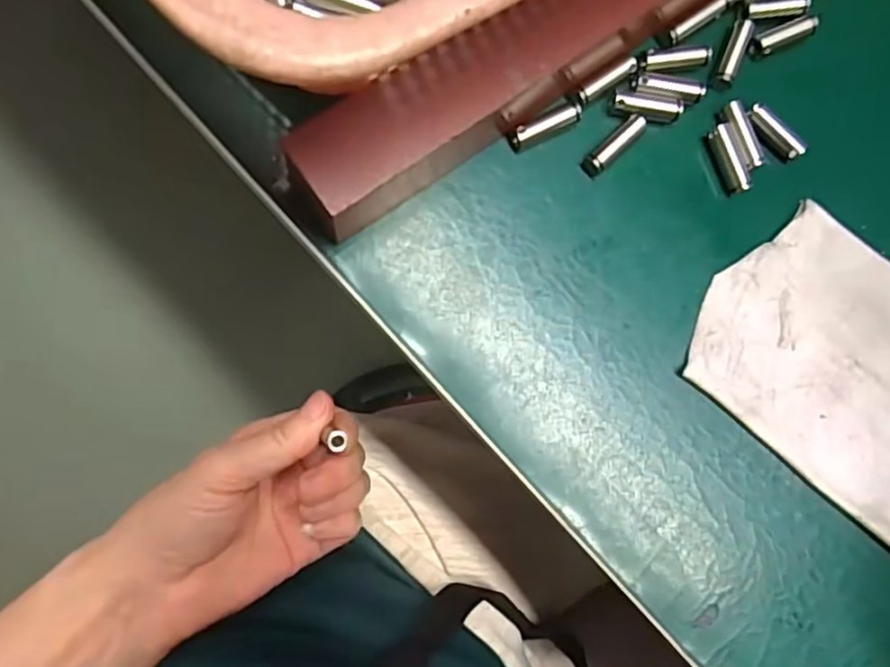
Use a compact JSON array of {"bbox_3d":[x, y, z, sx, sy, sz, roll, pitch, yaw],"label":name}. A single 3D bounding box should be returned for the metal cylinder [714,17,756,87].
[{"bbox_3d":[0.104,-0.100,0.225,0.007,0.005,0.025,24,85,-4],"label":"metal cylinder"}]

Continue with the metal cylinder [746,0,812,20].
[{"bbox_3d":[0.120,-0.117,0.225,0.023,0.004,0.006,-12,88,-7],"label":"metal cylinder"}]

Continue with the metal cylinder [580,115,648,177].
[{"bbox_3d":[0.059,-0.066,0.219,0.026,0.008,0.007,-43,92,-7],"label":"metal cylinder"}]

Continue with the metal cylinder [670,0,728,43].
[{"bbox_3d":[0.090,-0.111,0.221,0.025,0.004,0.005,-35,91,-7],"label":"metal cylinder"}]

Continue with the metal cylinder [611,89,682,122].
[{"bbox_3d":[0.070,-0.079,0.221,0.025,0.007,0.008,5,87,-6],"label":"metal cylinder"}]

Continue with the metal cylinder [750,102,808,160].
[{"bbox_3d":[0.117,-0.072,0.223,0.023,0.006,0.006,45,84,-2],"label":"metal cylinder"}]

